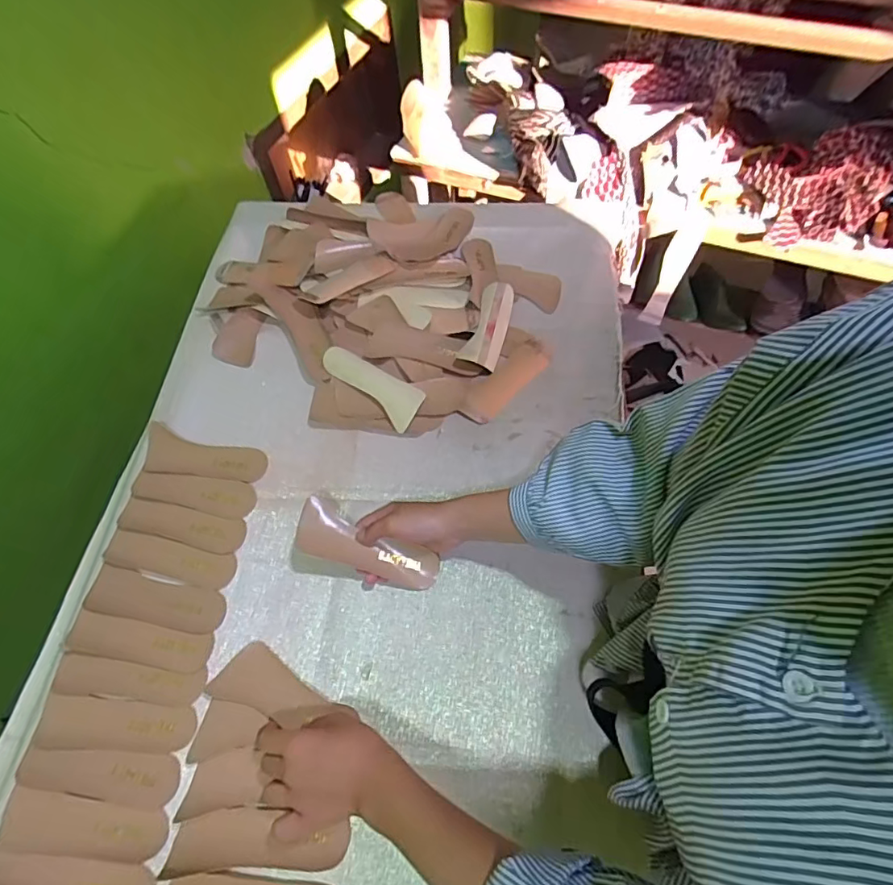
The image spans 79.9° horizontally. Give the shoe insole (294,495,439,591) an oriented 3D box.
[{"bbox_3d":[-0.080,0.108,0.548,0.149,0.025,0.051,25,64,-7],"label":"shoe insole"}]

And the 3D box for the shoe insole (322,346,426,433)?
[{"bbox_3d":[-0.094,-0.079,0.681,0.151,0.006,0.054,37,69,22],"label":"shoe insole"}]

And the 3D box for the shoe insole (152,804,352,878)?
[{"bbox_3d":[-0.158,0.338,0.453,0.146,0.014,0.044,-3,60,3],"label":"shoe insole"}]

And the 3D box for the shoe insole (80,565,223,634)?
[{"bbox_3d":[-0.309,0.169,0.570,0.146,0.009,0.046,9,62,10],"label":"shoe insole"}]

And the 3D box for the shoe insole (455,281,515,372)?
[{"bbox_3d":[0.061,-0.164,0.716,0.050,0.025,0.152,13,62,12],"label":"shoe insole"}]

